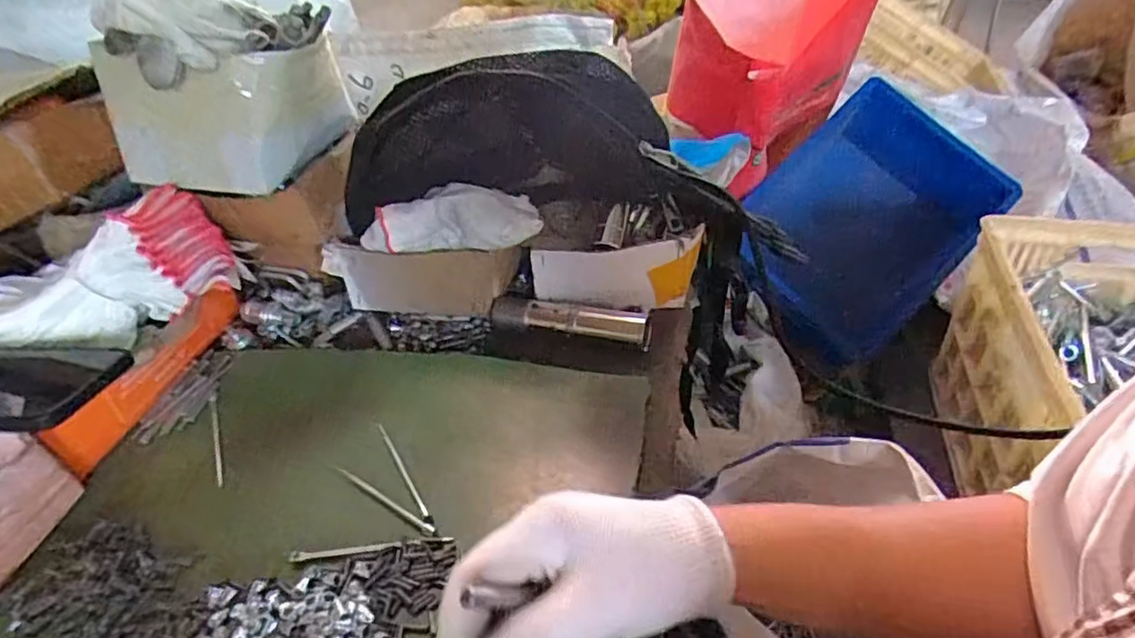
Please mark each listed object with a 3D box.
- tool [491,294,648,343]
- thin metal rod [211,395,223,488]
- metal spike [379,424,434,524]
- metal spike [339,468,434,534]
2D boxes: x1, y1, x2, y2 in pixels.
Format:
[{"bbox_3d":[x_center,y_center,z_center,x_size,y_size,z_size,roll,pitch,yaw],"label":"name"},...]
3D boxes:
[{"bbox_3d":[0.000,-0.002,0.489,0.120,0.020,0.023,7,39,13],"label":"tool"},{"bbox_3d":[-0.238,0.081,0.433,0.004,0.004,0.084,-18,40,-17],"label":"thin metal rod"},{"bbox_3d":[-0.103,0.095,0.399,0.005,0.004,0.088,-24,42,-23],"label":"metal spike"},{"bbox_3d":[-0.112,0.109,0.388,0.085,0.010,0.005,21,45,28],"label":"metal spike"}]

